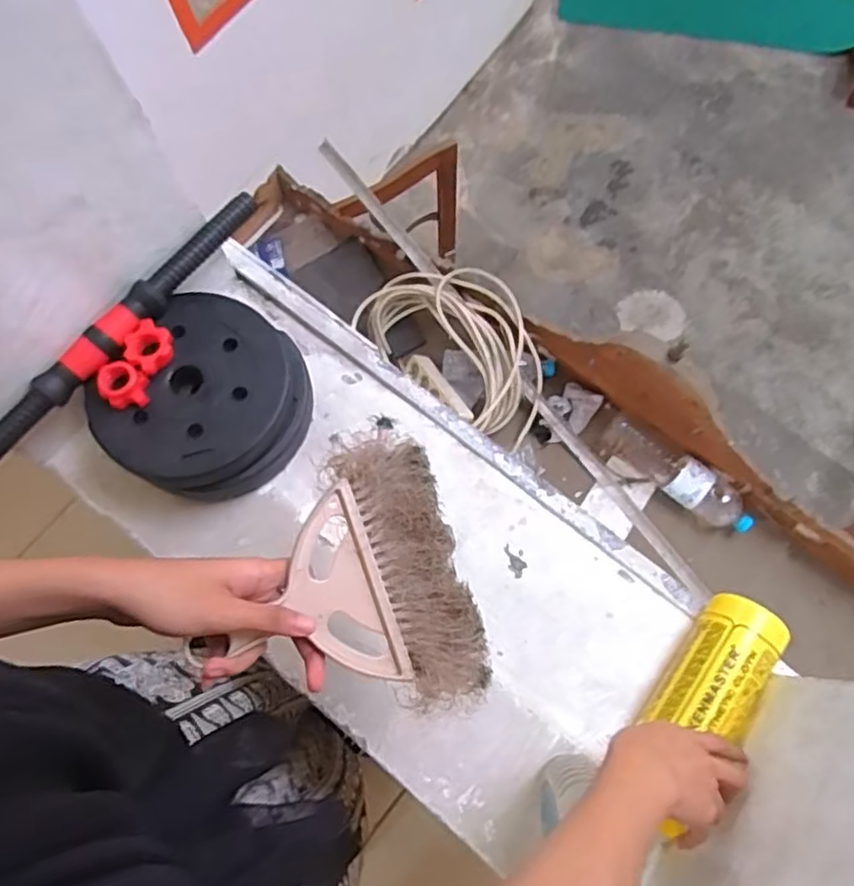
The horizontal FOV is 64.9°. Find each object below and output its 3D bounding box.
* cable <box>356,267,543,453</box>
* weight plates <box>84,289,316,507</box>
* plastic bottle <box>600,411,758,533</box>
[{"bbox_3d":[0.087,-0.217,1.382,0.419,0.132,0.218,40,79,11],"label":"cable"},{"bbox_3d":[-0.205,-0.038,0.642,0.167,0.063,0.186,35,78,10],"label":"weight plates"},{"bbox_3d":[0.482,0.065,1.305,0.322,0.074,0.092,36,78,10],"label":"plastic bottle"}]

